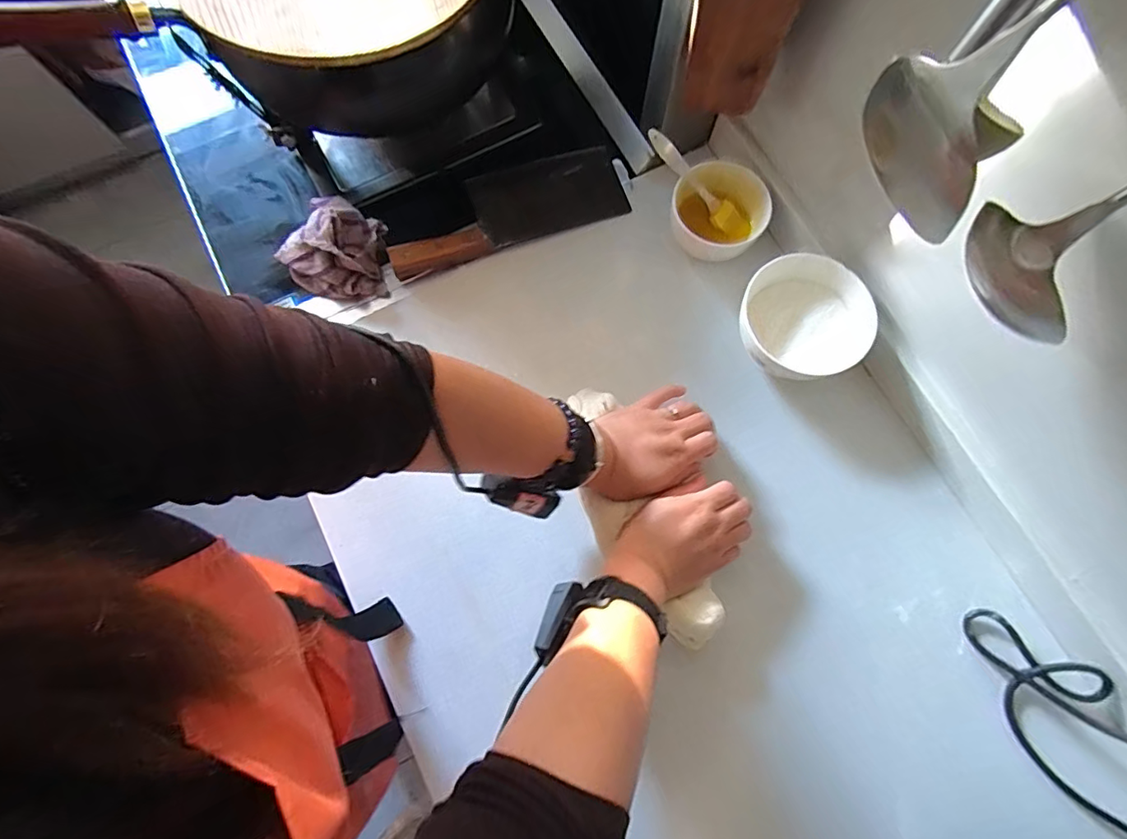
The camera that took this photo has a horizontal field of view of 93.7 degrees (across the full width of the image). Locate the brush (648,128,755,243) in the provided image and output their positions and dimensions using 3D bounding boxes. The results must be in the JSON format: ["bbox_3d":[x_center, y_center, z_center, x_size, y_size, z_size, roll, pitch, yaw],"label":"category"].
[{"bbox_3d":[0.151,-0.259,0.585,0.158,0.016,0.030,39,79,-20],"label":"brush"}]

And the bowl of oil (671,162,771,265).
[{"bbox_3d":[0.173,-0.232,0.592,0.100,0.049,0.099,0,76,0],"label":"bowl of oil"}]

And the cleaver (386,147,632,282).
[{"bbox_3d":[-0.068,-0.249,0.612,0.276,0.029,0.097,-19,77,-5],"label":"cleaver"}]

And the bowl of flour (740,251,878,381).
[{"bbox_3d":[0.247,-0.103,0.552,0.132,0.055,0.128,0,76,0],"label":"bowl of flour"}]

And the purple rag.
[{"bbox_3d":[-0.249,-0.188,0.591,0.115,0.053,0.108,27,77,6],"label":"purple rag"}]

